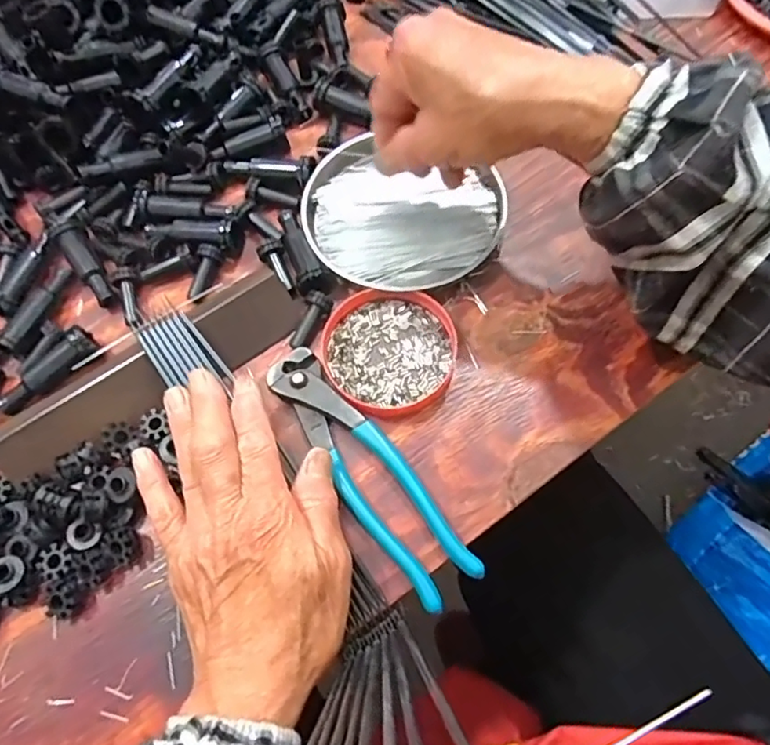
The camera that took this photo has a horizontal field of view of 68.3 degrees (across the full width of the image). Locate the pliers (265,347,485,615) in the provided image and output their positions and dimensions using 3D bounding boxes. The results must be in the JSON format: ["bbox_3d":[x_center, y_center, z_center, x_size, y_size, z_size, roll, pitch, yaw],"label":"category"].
[{"bbox_3d":[-0.012,0.052,0.318,0.038,0.015,0.163,-36,70,-12],"label":"pliers"}]

